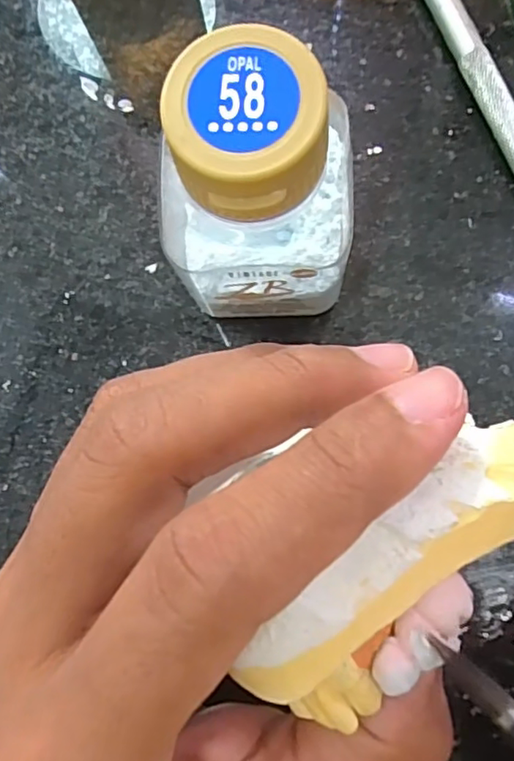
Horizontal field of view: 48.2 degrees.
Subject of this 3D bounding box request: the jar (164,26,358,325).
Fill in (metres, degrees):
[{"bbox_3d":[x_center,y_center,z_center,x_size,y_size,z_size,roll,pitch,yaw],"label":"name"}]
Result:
[{"bbox_3d":[0.004,-0.038,0.131,0.035,0.073,0.042,4,82,5],"label":"jar"}]

